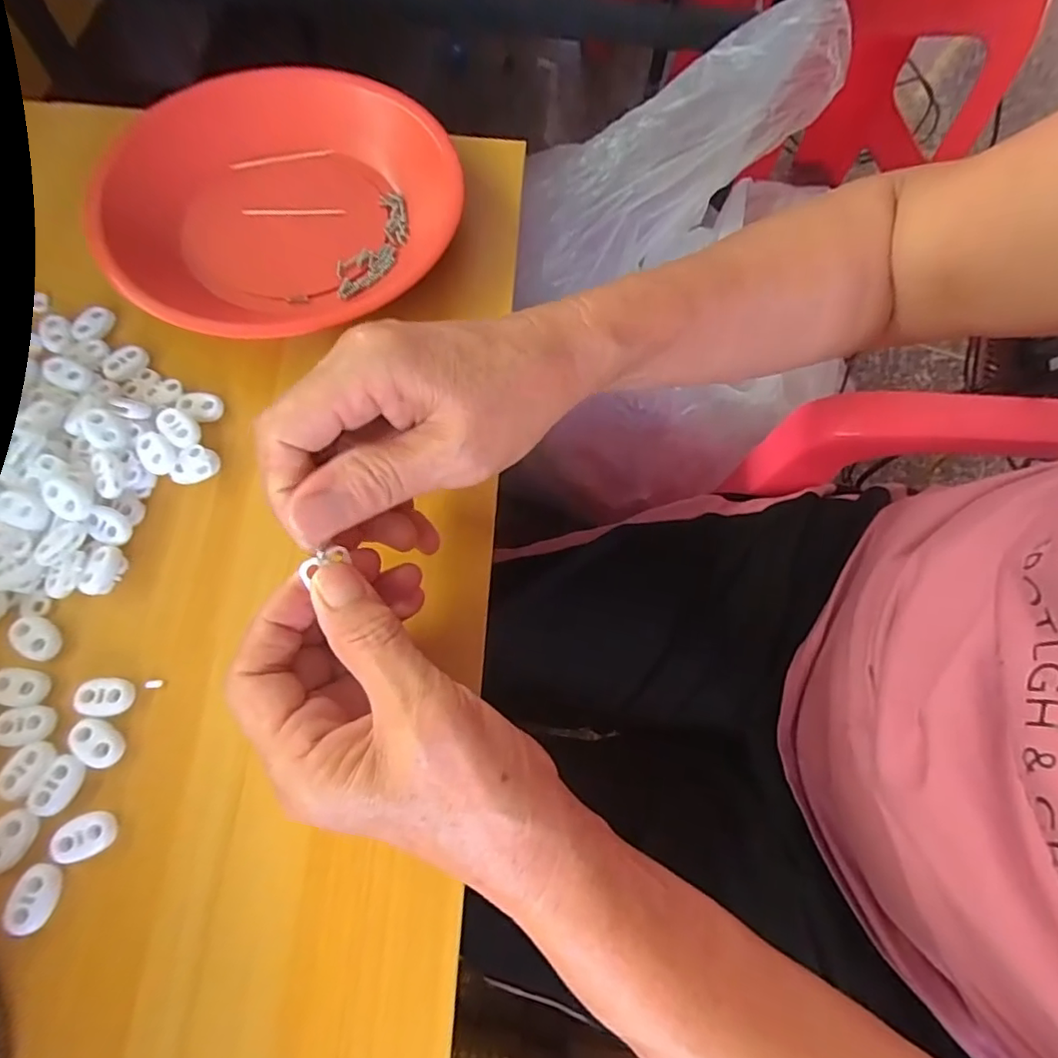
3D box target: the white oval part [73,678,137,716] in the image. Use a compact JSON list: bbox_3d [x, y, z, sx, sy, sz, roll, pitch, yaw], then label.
[{"bbox_3d":[-0.177,0.070,0.243,0.022,0.006,0.014,-2,69,-4],"label":"white oval part"}]

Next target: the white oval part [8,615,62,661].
[{"bbox_3d":[-0.211,0.047,0.249,0.020,0.006,0.015,29,70,8],"label":"white oval part"}]

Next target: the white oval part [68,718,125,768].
[{"bbox_3d":[-0.175,0.087,0.235,0.021,0.005,0.015,35,71,10],"label":"white oval part"}]

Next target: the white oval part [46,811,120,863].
[{"bbox_3d":[-0.172,0.119,0.224,0.023,0.005,0.015,-22,71,-11],"label":"white oval part"}]

